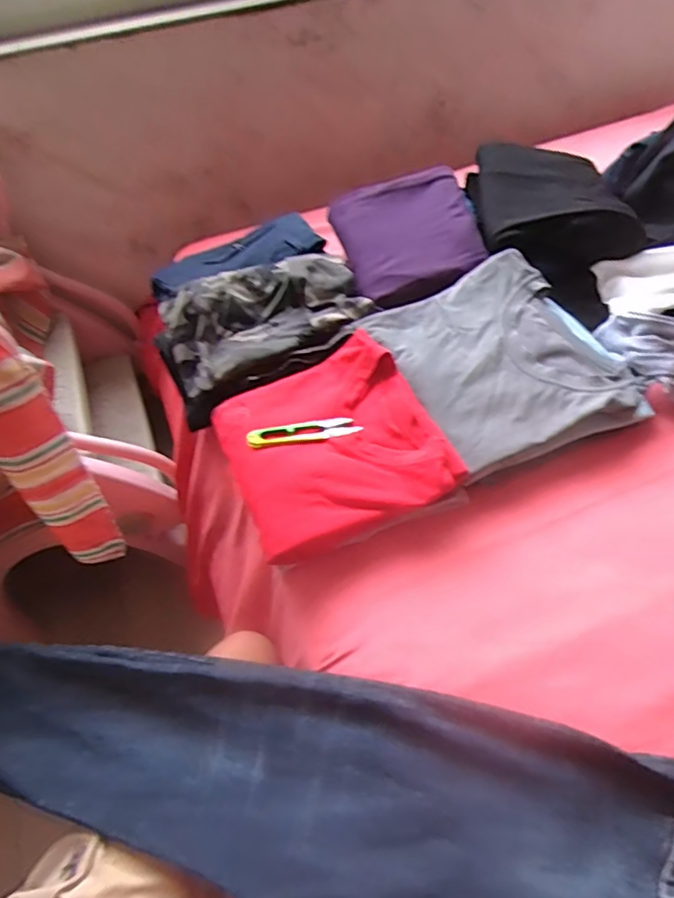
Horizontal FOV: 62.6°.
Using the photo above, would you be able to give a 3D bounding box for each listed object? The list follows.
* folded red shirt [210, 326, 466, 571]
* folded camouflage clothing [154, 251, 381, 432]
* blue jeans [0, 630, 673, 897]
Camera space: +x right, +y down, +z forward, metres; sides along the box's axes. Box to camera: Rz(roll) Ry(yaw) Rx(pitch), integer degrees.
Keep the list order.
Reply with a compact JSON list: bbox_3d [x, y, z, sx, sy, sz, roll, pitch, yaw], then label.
[{"bbox_3d":[-0.009,-0.007,0.601,0.217,0.046,0.226,-23,56,-13],"label":"folded red shirt"},{"bbox_3d":[-0.094,-0.151,0.728,0.270,0.094,0.168,-22,55,-12],"label":"folded camouflage clothing"},{"bbox_3d":[0.018,0.301,0.447,0.913,0.043,0.221,7,54,19],"label":"blue jeans"}]

